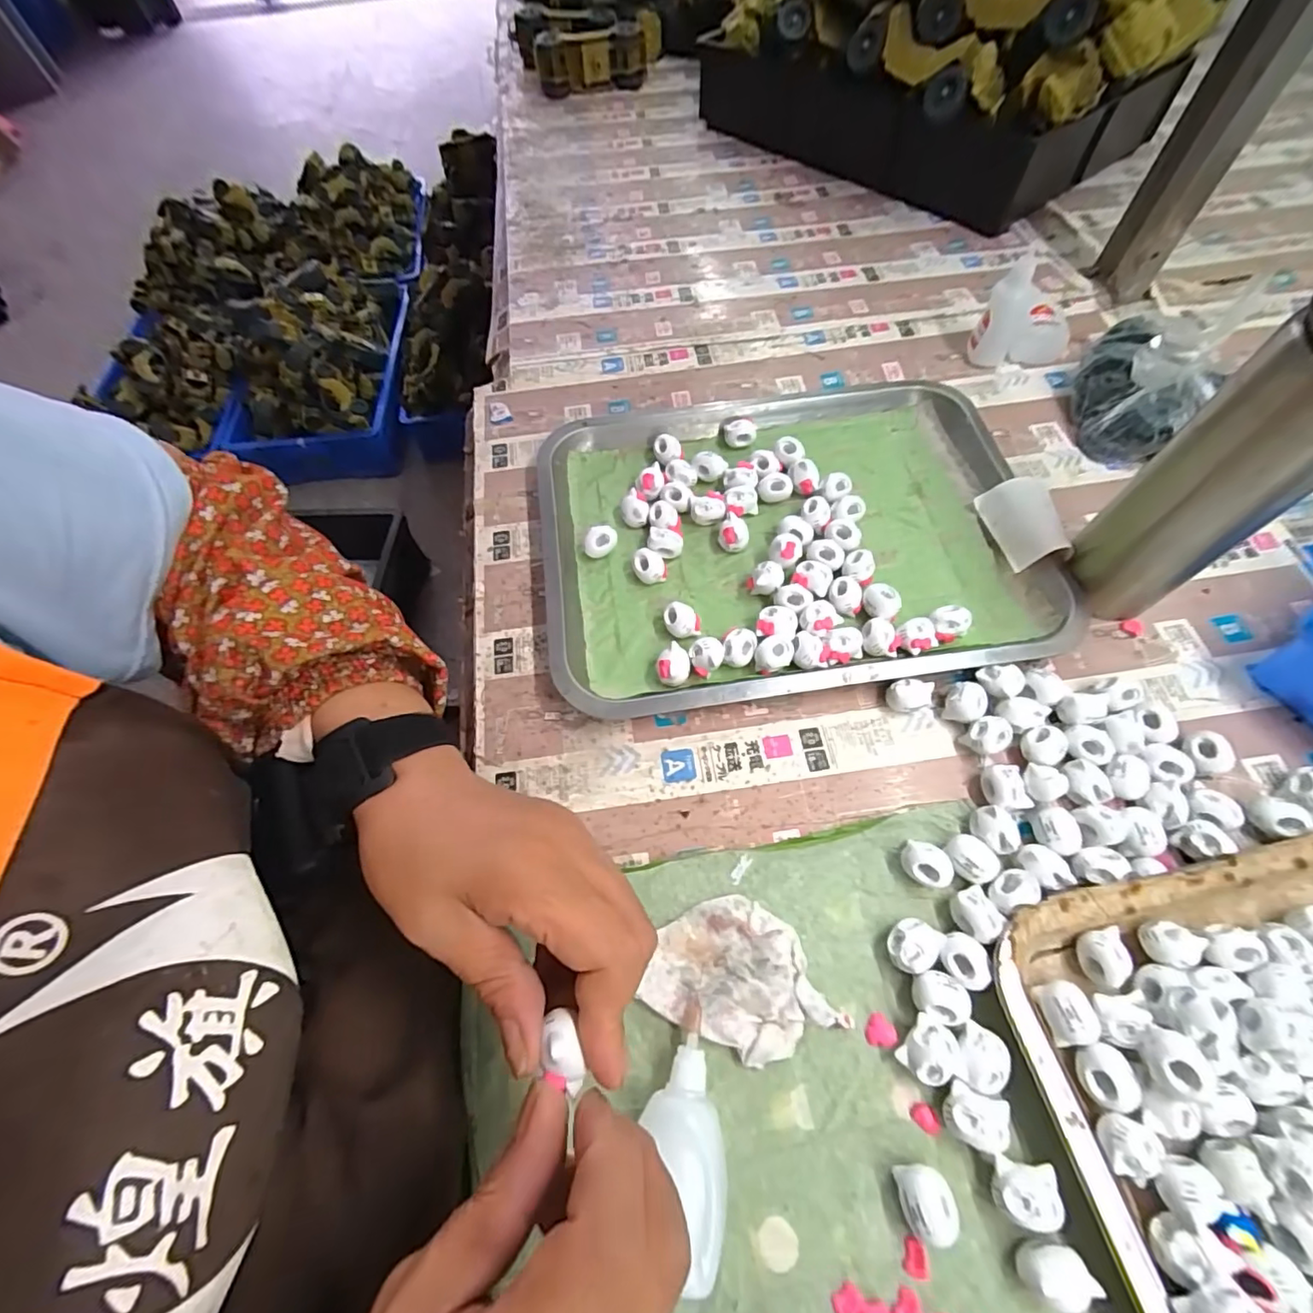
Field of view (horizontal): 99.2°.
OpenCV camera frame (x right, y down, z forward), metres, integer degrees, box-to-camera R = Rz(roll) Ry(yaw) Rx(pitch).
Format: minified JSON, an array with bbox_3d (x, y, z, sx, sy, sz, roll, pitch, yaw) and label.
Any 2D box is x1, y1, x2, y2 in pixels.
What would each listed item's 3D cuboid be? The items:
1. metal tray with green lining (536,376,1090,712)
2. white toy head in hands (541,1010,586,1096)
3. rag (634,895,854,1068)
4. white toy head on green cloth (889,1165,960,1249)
[{"bbox_3d":[0.092,-0.092,0.409,0.346,0.024,0.257,-8,62,-2],"label":"metal tray with green lining"},{"bbox_3d":[-0.034,0.146,0.204,0.013,0.011,0.027,-14,73,-5],"label":"white toy head in hands"},{"bbox_3d":[0.037,0.165,0.284,0.082,0.015,0.073,-20,63,-8],"label":"rag"},{"bbox_3d":[0.116,0.237,0.243,0.022,0.018,0.024,-3,62,0],"label":"white toy head on green cloth"}]

